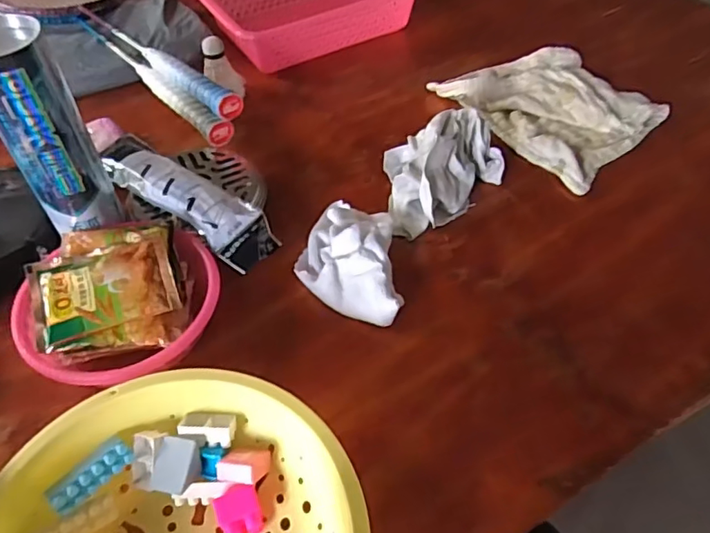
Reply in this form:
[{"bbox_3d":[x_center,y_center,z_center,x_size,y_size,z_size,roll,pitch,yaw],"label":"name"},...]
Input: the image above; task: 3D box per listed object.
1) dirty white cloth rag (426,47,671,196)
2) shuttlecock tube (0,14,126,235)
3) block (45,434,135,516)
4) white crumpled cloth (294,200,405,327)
[{"bbox_3d":[0.251,-0.213,0.713,0.188,0.026,0.238,-33,57,-22],"label":"dirty white cloth rag"},{"bbox_3d":[-0.269,-0.111,0.493,0.065,0.197,0.055,-28,56,-19],"label":"shuttlecock tube"},{"bbox_3d":[-0.189,0.150,0.399,0.023,0.012,0.058,52,57,-12],"label":"block"},{"bbox_3d":[-0.010,-0.016,0.549,0.097,0.046,0.163,-4,51,-1],"label":"white crumpled cloth"}]

